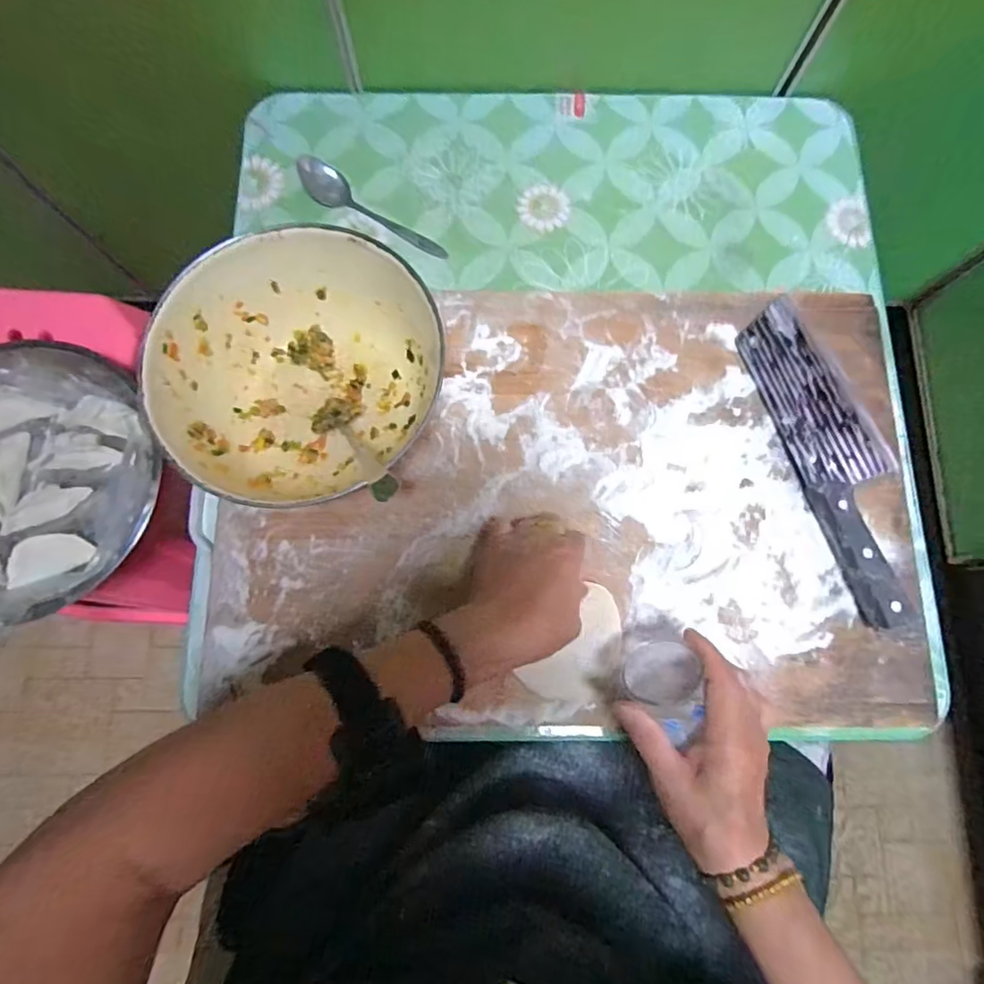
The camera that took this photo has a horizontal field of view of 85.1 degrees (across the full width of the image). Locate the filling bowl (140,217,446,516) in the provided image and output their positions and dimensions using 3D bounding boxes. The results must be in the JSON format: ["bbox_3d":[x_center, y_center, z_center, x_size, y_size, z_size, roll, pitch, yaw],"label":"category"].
[{"bbox_3d":[-0.148,-0.086,0.408,0.173,0.092,0.182,0,78,-1],"label":"filling bowl"}]

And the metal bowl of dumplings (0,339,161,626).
[{"bbox_3d":[-0.413,-0.009,0.467,0.222,0.058,0.239,0,78,-1],"label":"metal bowl of dumplings"}]

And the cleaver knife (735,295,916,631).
[{"bbox_3d":[0.281,-0.033,0.437,0.077,0.024,0.269,-16,79,-4],"label":"cleaver knife"}]

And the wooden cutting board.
[{"bbox_3d":[0.064,0.001,0.437,0.551,0.019,0.351,1,75,0],"label":"wooden cutting board"}]

